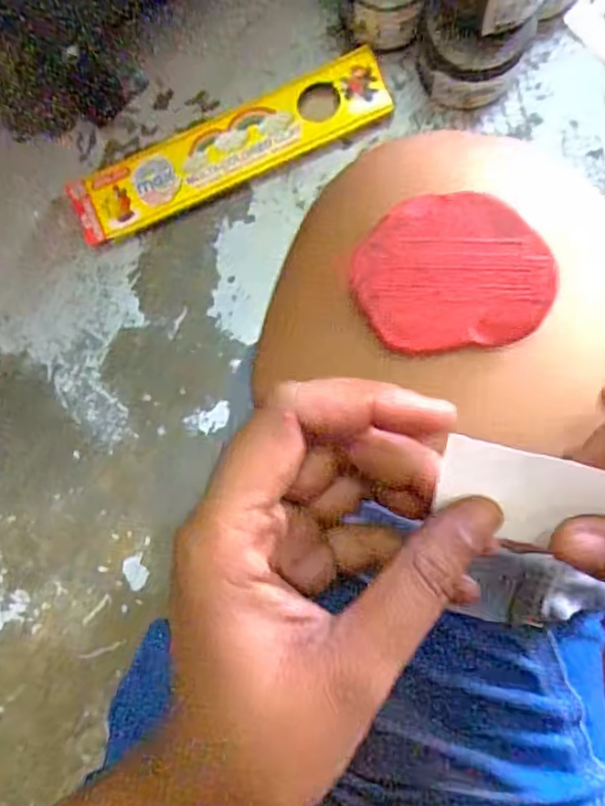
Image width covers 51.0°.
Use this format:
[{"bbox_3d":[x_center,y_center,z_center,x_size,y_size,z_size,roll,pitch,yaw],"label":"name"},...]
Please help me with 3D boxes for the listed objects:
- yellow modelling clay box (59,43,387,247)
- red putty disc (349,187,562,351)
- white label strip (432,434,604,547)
[{"bbox_3d":[-0.053,-0.178,0.445,0.228,0.020,0.050,-23,89,6],"label":"yellow modelling clay box"},{"bbox_3d":[0.046,-0.041,0.197,0.059,0.005,0.046,-4,89,5],"label":"red putty disc"},{"bbox_3d":[0.076,0.022,0.169,0.073,0.025,0.030,-3,91,5],"label":"white label strip"}]

